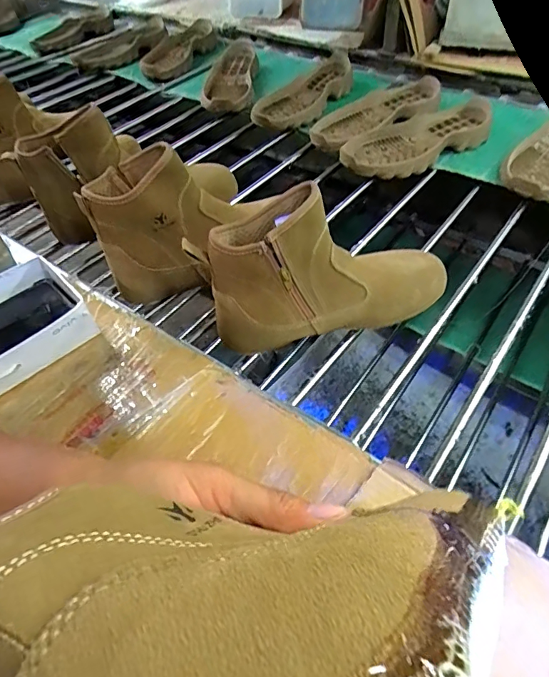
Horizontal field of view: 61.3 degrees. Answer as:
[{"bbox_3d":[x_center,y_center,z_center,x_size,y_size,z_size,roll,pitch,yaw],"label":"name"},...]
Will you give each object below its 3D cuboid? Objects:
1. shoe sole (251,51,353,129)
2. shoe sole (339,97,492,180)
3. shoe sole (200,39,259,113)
[{"bbox_3d":[0.063,-0.453,0.839,0.087,0.033,0.249,29,57,24],"label":"shoe sole"},{"bbox_3d":[0.227,-0.314,0.730,0.274,0.037,0.107,-28,55,-19],"label":"shoe sole"},{"bbox_3d":[-0.084,-0.514,0.900,0.094,0.044,0.275,1,50,4],"label":"shoe sole"}]

